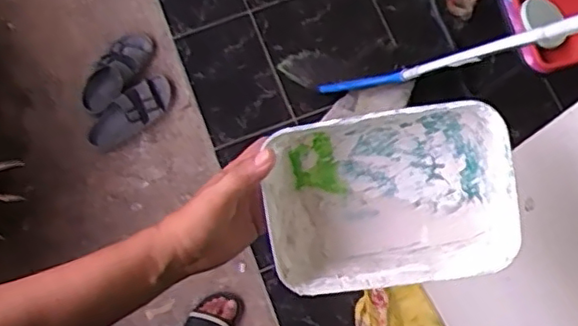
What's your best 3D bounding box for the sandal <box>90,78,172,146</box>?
[{"bbox_3d":[-0.393,-0.127,1.530,0.237,0.083,0.100,-35,78,-9],"label":"sandal"}]

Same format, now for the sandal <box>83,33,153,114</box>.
[{"bbox_3d":[-0.432,-0.233,1.551,0.102,0.067,0.239,36,78,9],"label":"sandal"}]

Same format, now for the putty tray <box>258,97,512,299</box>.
[{"bbox_3d":[0.079,0.031,0.530,0.211,0.087,0.137,-6,93,5],"label":"putty tray"}]

